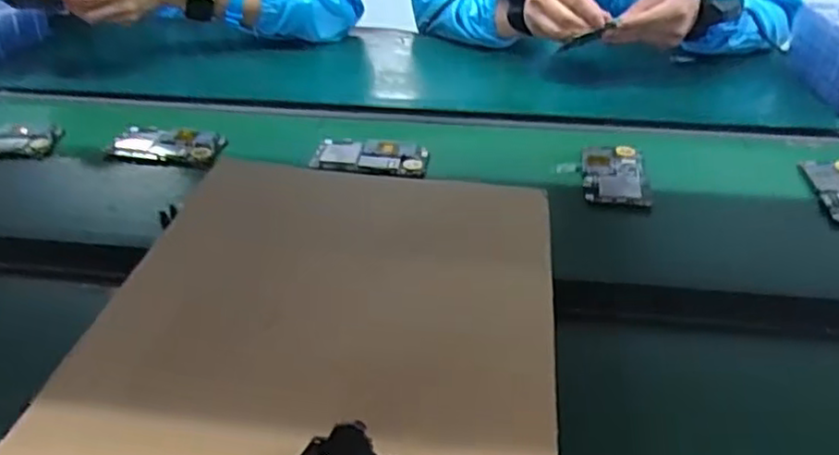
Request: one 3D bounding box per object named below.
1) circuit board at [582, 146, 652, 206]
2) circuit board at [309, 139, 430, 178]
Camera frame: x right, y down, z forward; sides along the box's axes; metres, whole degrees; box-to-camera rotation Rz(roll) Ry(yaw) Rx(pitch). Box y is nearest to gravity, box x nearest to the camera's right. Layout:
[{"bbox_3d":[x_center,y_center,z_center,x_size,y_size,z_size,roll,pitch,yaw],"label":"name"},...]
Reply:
[{"bbox_3d":[0.206,-0.056,0.726,0.065,0.011,0.122,5,35,7],"label":"circuit board"},{"bbox_3d":[-0.053,-0.076,0.744,0.121,0.010,0.067,5,35,7],"label":"circuit board"}]

